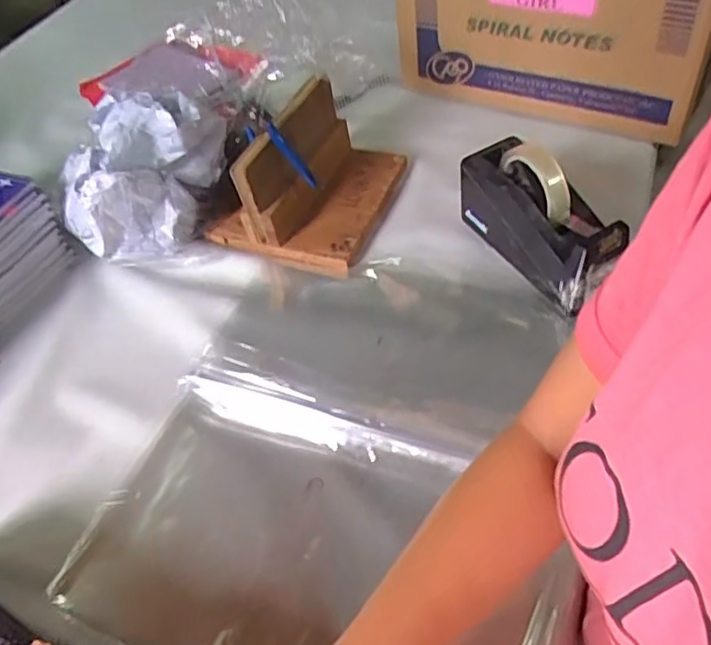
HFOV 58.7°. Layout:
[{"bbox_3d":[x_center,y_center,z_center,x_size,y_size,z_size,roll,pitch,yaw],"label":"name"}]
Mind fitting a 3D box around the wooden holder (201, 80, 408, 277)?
[{"bbox_3d":[-0.055,-0.195,0.782,0.191,0.125,0.223,17,54,20],"label":"wooden holder"}]

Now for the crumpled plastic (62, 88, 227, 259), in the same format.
[{"bbox_3d":[-0.271,-0.179,0.785,0.153,0.153,0.195,20,56,24],"label":"crumpled plastic"}]

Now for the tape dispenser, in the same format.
[{"bbox_3d":[0.196,-0.117,0.690,0.066,0.123,0.206,-28,52,-16],"label":"tape dispenser"}]

